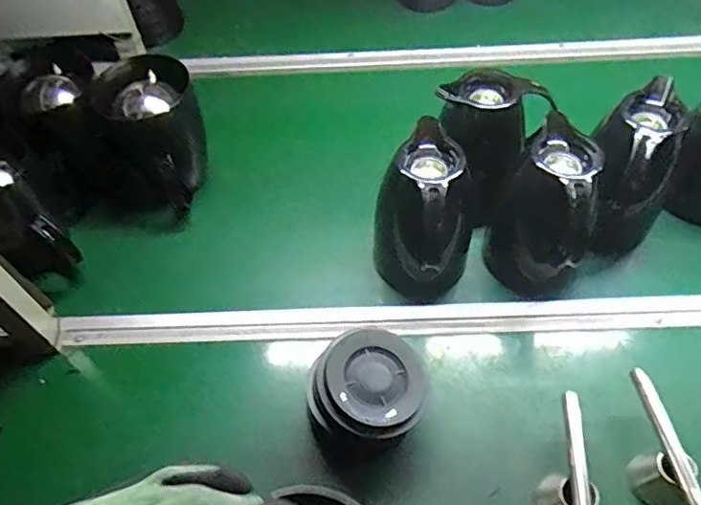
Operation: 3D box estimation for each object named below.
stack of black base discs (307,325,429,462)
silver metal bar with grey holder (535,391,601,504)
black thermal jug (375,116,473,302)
[{"bbox_3d":[0.019,0.160,0.640,0.125,0.088,0.115,-31,58,-18],"label":"stack of black base discs"},{"bbox_3d":[0.221,0.250,0.584,0.047,0.065,0.202,2,54,5],"label":"silver metal bar with grey holder"},{"bbox_3d":[0.094,-0.035,0.720,0.101,0.218,0.100,-33,59,-19],"label":"black thermal jug"}]

